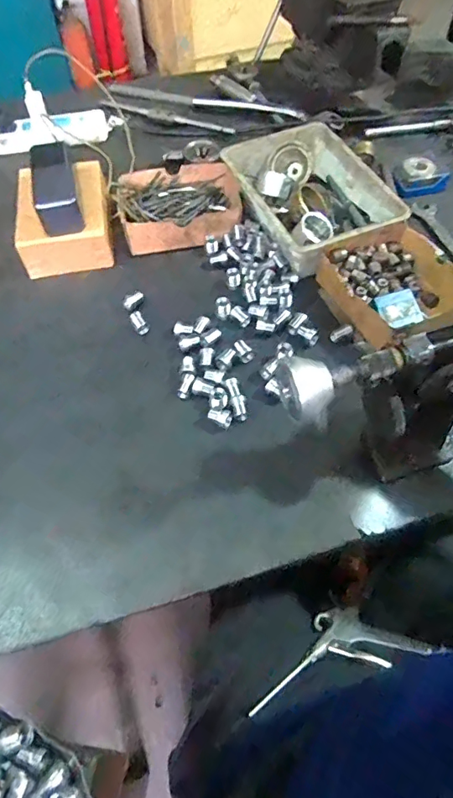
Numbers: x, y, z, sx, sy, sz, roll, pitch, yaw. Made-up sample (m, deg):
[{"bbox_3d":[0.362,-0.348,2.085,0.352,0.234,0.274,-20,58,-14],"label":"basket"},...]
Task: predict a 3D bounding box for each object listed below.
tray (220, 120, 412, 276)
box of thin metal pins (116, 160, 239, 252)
[{"bbox_3d":[0.127,-0.292,0.704,0.194,0.067,0.247,-21,60,-11],"label":"tray"},{"bbox_3d":[-0.066,-0.278,0.702,0.178,0.044,0.138,-10,58,-5],"label":"box of thin metal pins"}]

